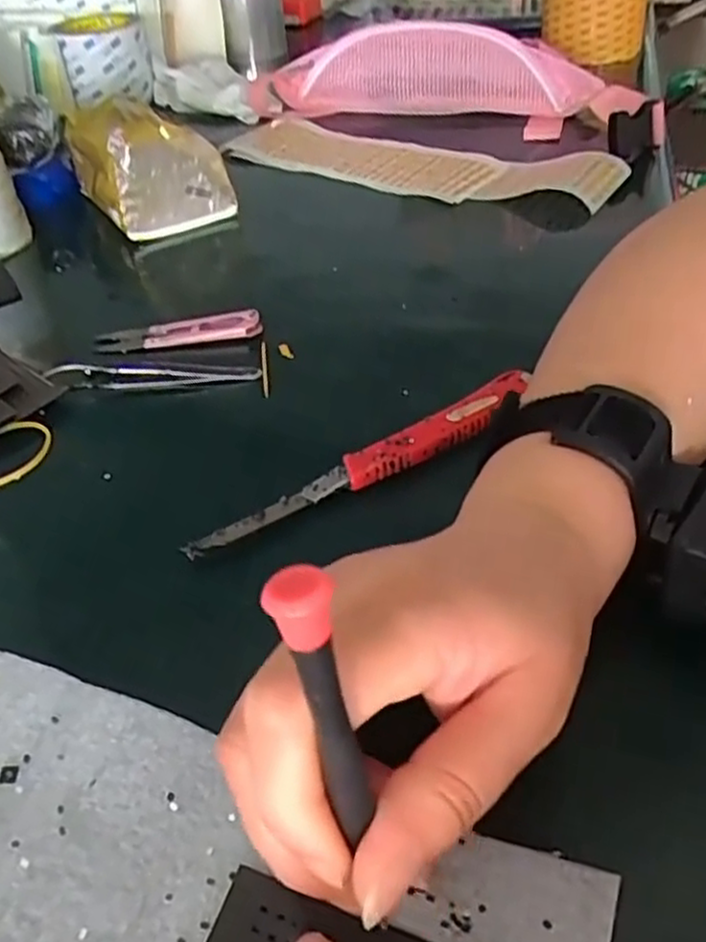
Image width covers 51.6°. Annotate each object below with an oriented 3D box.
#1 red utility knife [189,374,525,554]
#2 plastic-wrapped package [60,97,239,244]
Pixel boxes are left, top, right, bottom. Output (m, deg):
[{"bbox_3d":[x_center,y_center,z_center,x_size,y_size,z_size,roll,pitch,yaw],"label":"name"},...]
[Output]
[{"bbox_3d":[0.009,-0.003,0.329,0.175,0.009,0.019,-27,45,-22],"label":"red utility knife"},{"bbox_3d":[-0.171,-0.253,0.595,0.097,0.077,0.138,-24,44,-19],"label":"plastic-wrapped package"}]

